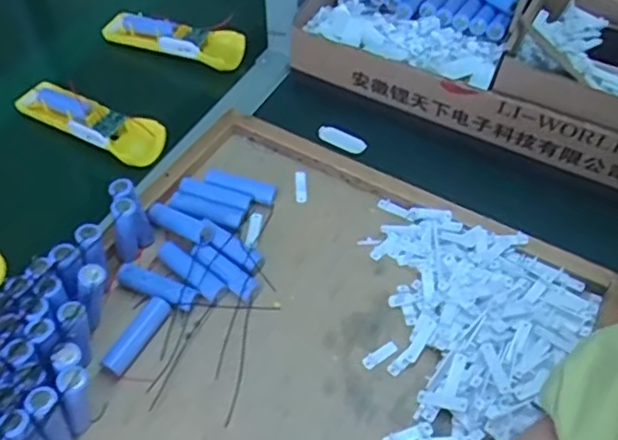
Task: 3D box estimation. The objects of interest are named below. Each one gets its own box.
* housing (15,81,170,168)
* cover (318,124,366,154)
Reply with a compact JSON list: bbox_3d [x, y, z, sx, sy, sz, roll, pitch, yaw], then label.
[{"bbox_3d":[-0.215,-0.101,0.621,0.157,0.022,0.053,27,54,16],"label":"housing"},{"bbox_3d":[0.033,-0.082,0.631,0.052,0.016,0.013,26,54,16],"label":"cover"}]

